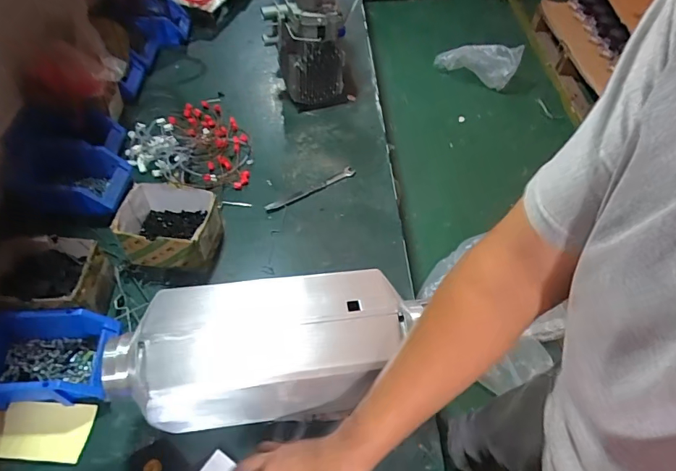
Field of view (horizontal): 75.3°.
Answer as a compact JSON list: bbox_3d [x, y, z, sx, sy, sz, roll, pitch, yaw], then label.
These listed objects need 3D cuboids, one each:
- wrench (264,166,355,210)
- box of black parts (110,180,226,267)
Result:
[{"bbox_3d":[-0.056,-0.095,0.894,0.204,0.008,0.019,-26,59,-21],"label":"wrench"},{"bbox_3d":[-0.285,-0.014,0.758,0.154,0.089,0.123,4,53,0],"label":"box of black parts"}]

